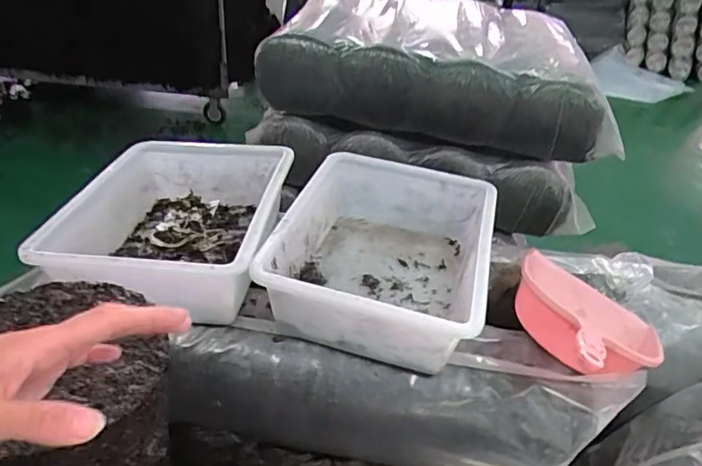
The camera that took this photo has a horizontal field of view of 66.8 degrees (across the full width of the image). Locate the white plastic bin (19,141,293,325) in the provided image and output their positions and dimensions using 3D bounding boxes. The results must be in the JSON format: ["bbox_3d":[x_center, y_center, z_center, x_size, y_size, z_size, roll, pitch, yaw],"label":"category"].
[{"bbox_3d":[-0.255,-0.016,0.791,0.284,0.122,0.356,6,36,1],"label":"white plastic bin"}]

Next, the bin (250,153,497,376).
[{"bbox_3d":[0.051,0.027,0.776,0.280,0.116,0.357,13,36,10],"label":"bin"}]

